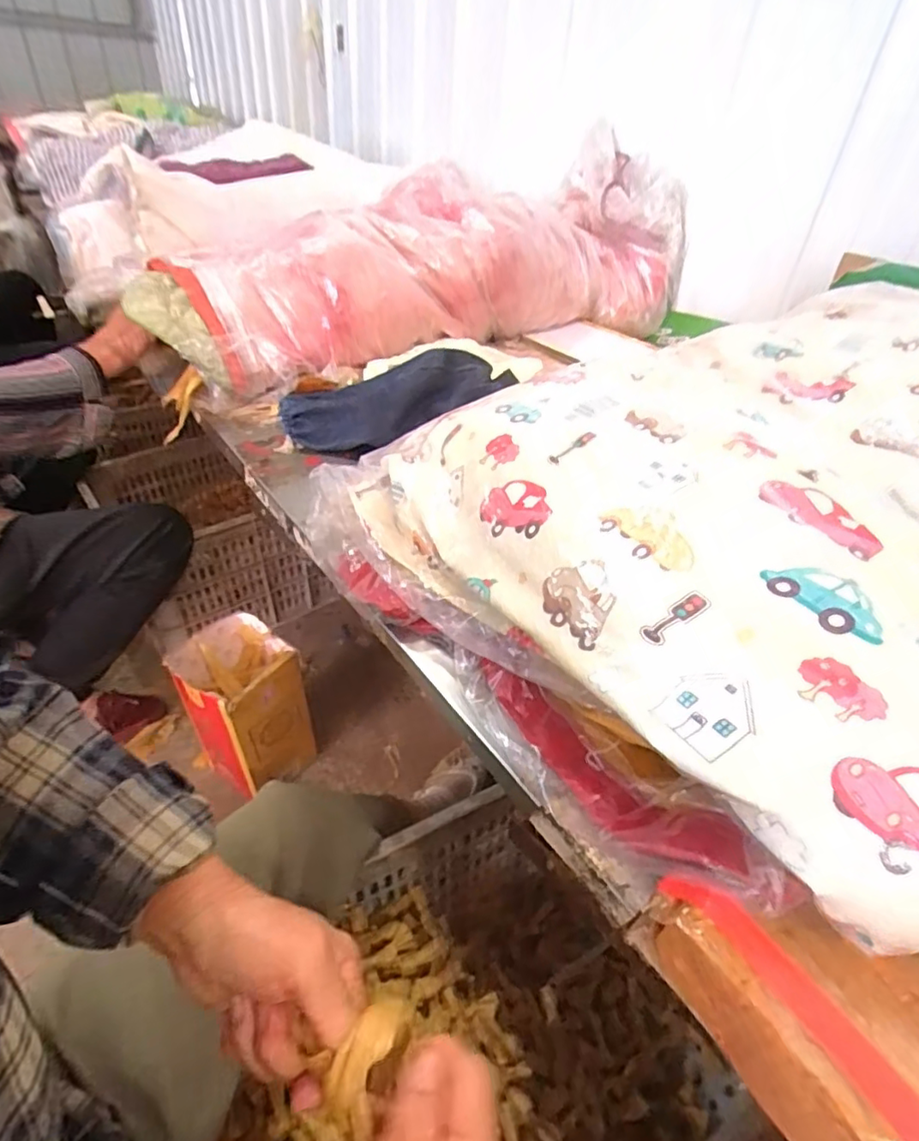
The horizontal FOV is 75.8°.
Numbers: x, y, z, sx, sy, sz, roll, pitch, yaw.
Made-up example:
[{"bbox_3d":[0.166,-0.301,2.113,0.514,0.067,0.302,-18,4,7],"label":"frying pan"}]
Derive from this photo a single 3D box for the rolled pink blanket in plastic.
[{"bbox_3d":[-0.015,-0.487,0.934,0.898,0.226,0.259,-24,47,-32],"label":"rolled pink blanket in plastic"}]

